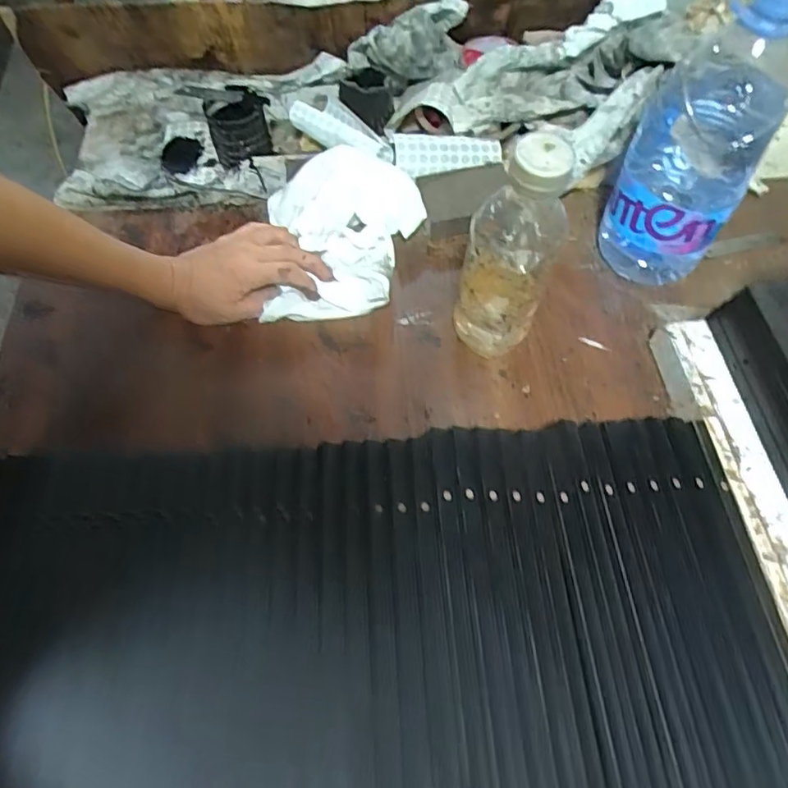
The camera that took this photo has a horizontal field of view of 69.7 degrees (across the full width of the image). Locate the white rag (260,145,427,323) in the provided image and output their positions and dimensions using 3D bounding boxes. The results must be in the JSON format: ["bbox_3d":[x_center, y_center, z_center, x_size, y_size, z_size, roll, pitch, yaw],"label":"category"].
[{"bbox_3d":[-0.051,-0.168,0.572,0.156,0.043,0.185,-8,63,-2],"label":"white rag"}]

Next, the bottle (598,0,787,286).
[{"bbox_3d":[0.253,-0.202,0.482,0.104,0.243,0.083,23,66,13],"label":"bottle"}]

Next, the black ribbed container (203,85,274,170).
[{"bbox_3d":[-0.170,-0.293,0.629,0.066,0.066,0.056,-22,65,-9],"label":"black ribbed container"}]

